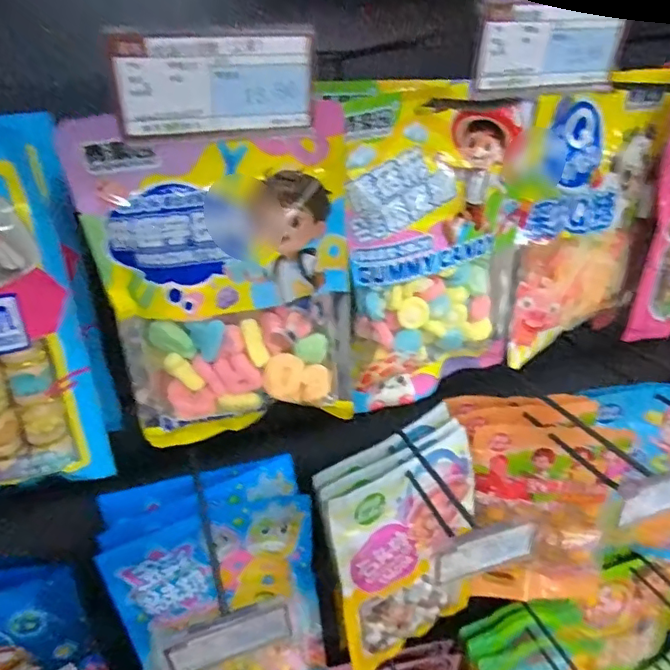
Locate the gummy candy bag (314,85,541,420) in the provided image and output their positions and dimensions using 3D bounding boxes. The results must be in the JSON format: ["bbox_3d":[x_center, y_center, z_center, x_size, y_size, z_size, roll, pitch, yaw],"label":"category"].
[{"bbox_3d":[0.080,-0.062,0.427,0.154,0.235,0.022,-16,30,-22],"label":"gummy candy bag"}]

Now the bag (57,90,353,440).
[{"bbox_3d":[-0.070,-0.026,0.381,0.161,0.214,0.029,-9,28,-9],"label":"bag"}]

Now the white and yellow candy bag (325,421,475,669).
[{"bbox_3d":[0.076,0.228,0.577,0.172,0.229,0.037,-21,32,-29],"label":"white and yellow candy bag"}]

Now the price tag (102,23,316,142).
[{"bbox_3d":[-0.047,-0.102,0.227,0.077,0.038,0.007,-8,38,-13],"label":"price tag"}]

